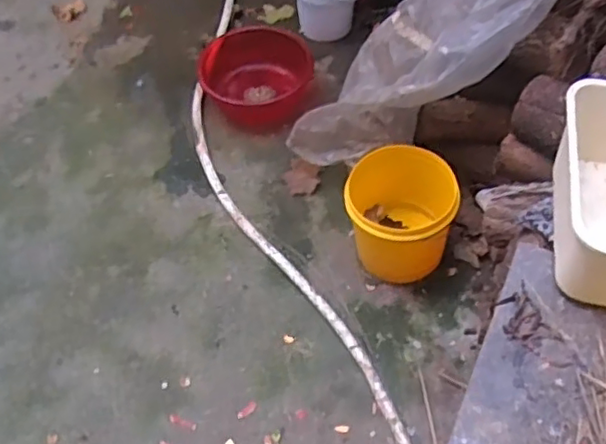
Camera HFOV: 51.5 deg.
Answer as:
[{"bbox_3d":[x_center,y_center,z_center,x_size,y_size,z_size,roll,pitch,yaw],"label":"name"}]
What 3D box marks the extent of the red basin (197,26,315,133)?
[{"bbox_3d":[-0.134,-0.447,1.936,0.347,0.125,0.321,1,55,-1],"label":"red basin"}]

